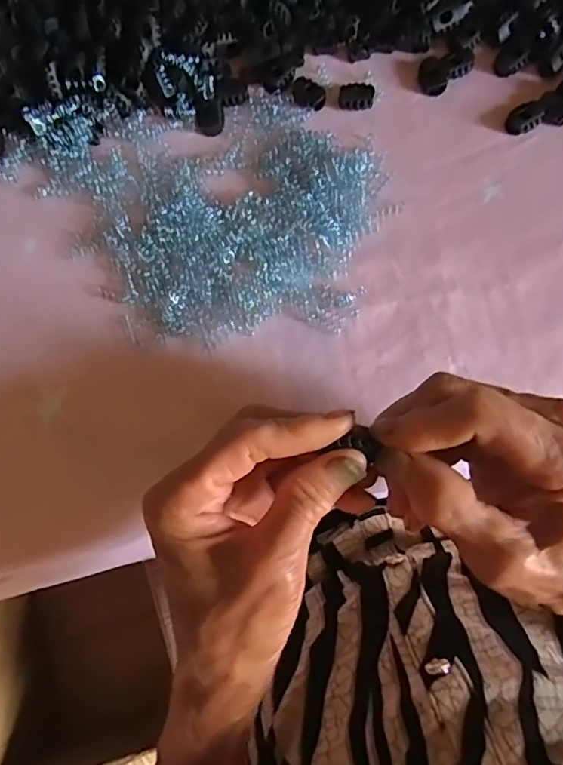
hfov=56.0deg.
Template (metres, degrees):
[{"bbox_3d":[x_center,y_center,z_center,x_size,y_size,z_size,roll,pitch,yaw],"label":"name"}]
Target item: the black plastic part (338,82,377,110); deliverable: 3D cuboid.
[{"bbox_3d":[0.047,-0.180,0.334,0.022,0.007,0.015,1,79,2],"label":"black plastic part"}]

